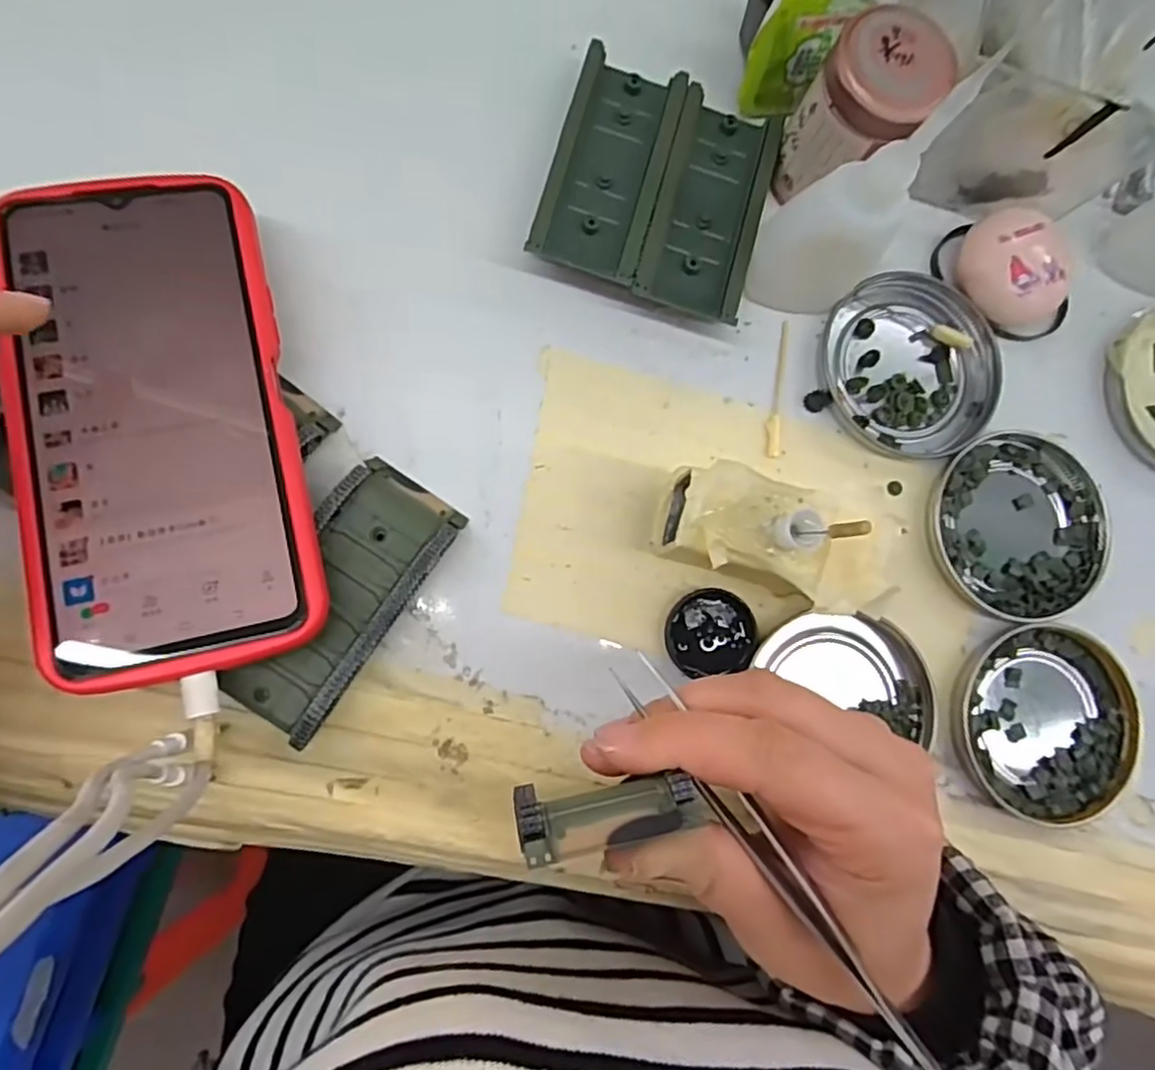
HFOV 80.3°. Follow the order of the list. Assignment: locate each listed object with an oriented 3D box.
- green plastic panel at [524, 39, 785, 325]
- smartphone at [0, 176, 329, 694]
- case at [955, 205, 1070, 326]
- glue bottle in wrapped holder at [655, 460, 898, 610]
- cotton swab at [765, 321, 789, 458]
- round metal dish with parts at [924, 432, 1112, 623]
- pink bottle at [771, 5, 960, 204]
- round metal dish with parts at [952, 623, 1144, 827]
[{"bbox_3d":[0.033,-0.140,0.280,0.088,0.018,0.094,15,80,-6],"label":"green plastic panel"},{"bbox_3d":[-0.137,-0.038,0.223,0.080,0.010,0.166,-12,81,-9],"label":"smartphone"},{"bbox_3d":[0.188,-0.115,0.295,0.041,0.024,0.047,-18,85,-10],"label":"case"},{"bbox_3d":[0.072,0.002,0.258,0.086,0.049,0.041,18,80,-6],"label":"glue bottle in wrapped holder"},{"bbox_3d":[0.084,-0.062,0.285,0.007,0.004,0.059,8,81,-7],"label":"cotton swab"},{"bbox_3d":[0.188,-0.004,0.291,0.076,0.009,0.076,1,82,-8],"label":"round metal dish with parts"},{"bbox_3d":[0.105,-0.160,0.265,0.040,0.059,0.044,1,82,-8],"label":"pink bottle"},{"bbox_3d":[0.194,0.077,0.282,0.078,0.007,0.076,1,82,-8],"label":"round metal dish with parts"}]

